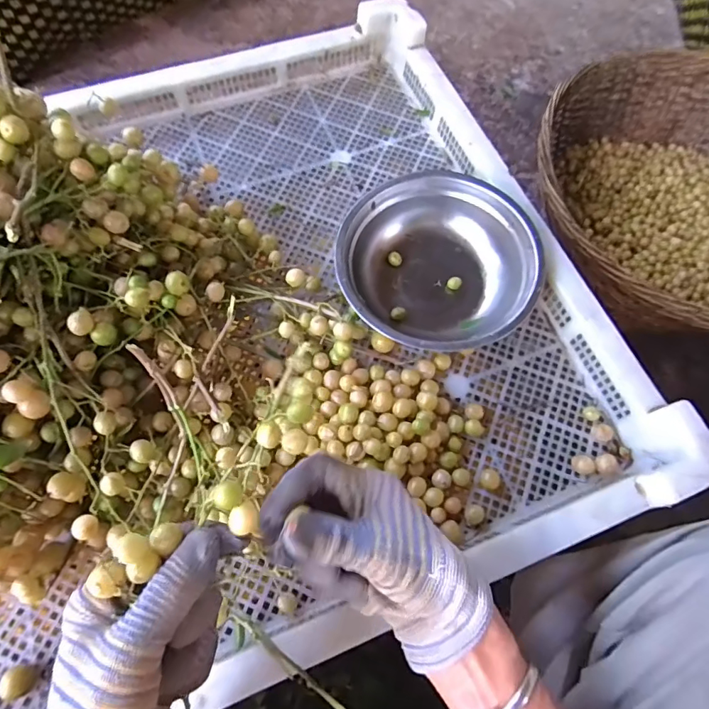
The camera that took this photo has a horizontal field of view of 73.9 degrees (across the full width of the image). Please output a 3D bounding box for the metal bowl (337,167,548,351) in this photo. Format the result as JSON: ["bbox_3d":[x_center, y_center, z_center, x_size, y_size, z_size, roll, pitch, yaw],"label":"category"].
[{"bbox_3d":[0.076,-0.081,0.446,0.175,0.054,0.180,0,67,0],"label":"metal bowl"}]

